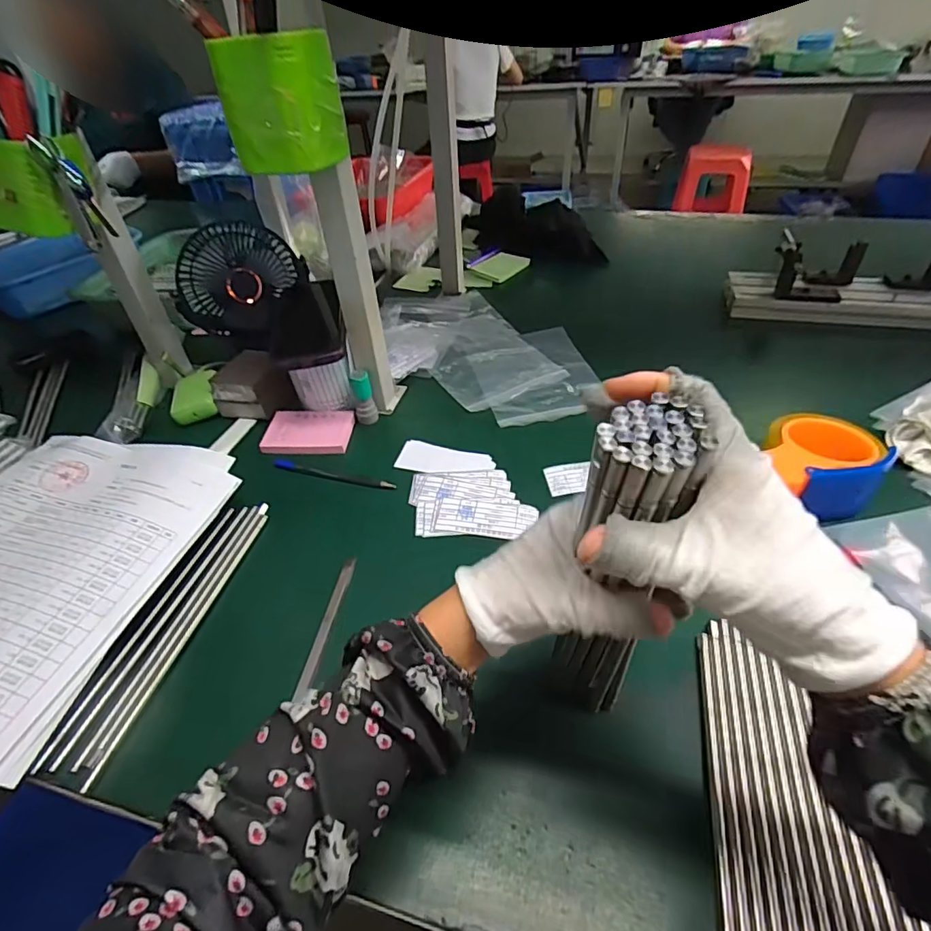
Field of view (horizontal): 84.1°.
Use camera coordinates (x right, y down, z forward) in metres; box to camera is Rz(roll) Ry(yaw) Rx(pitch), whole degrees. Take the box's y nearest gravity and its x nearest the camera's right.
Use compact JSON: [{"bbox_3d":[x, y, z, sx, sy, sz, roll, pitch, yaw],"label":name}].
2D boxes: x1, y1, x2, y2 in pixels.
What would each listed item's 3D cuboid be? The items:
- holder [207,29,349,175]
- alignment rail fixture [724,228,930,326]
[{"bbox_3d":[-0.138,-0.275,0.393,0.067,0.080,0.069,6,42,12],"label":"holder"},{"bbox_3d":[0.629,-0.250,0.709,0.479,0.091,0.109,6,42,12],"label":"alignment rail fixture"}]

